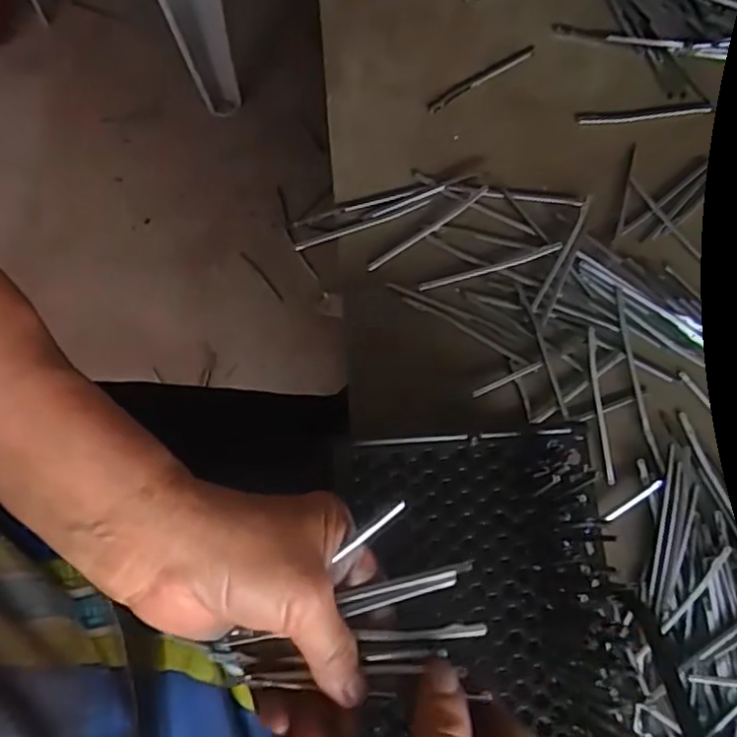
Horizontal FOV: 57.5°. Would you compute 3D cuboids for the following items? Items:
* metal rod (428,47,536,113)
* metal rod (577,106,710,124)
[{"bbox_3d":[0.089,-0.228,0.528,0.104,0.007,0.011,-35,76,-10],"label":"metal rod"},{"bbox_3d":[0.220,-0.202,0.533,0.112,0.008,0.009,-7,73,-2],"label":"metal rod"}]

